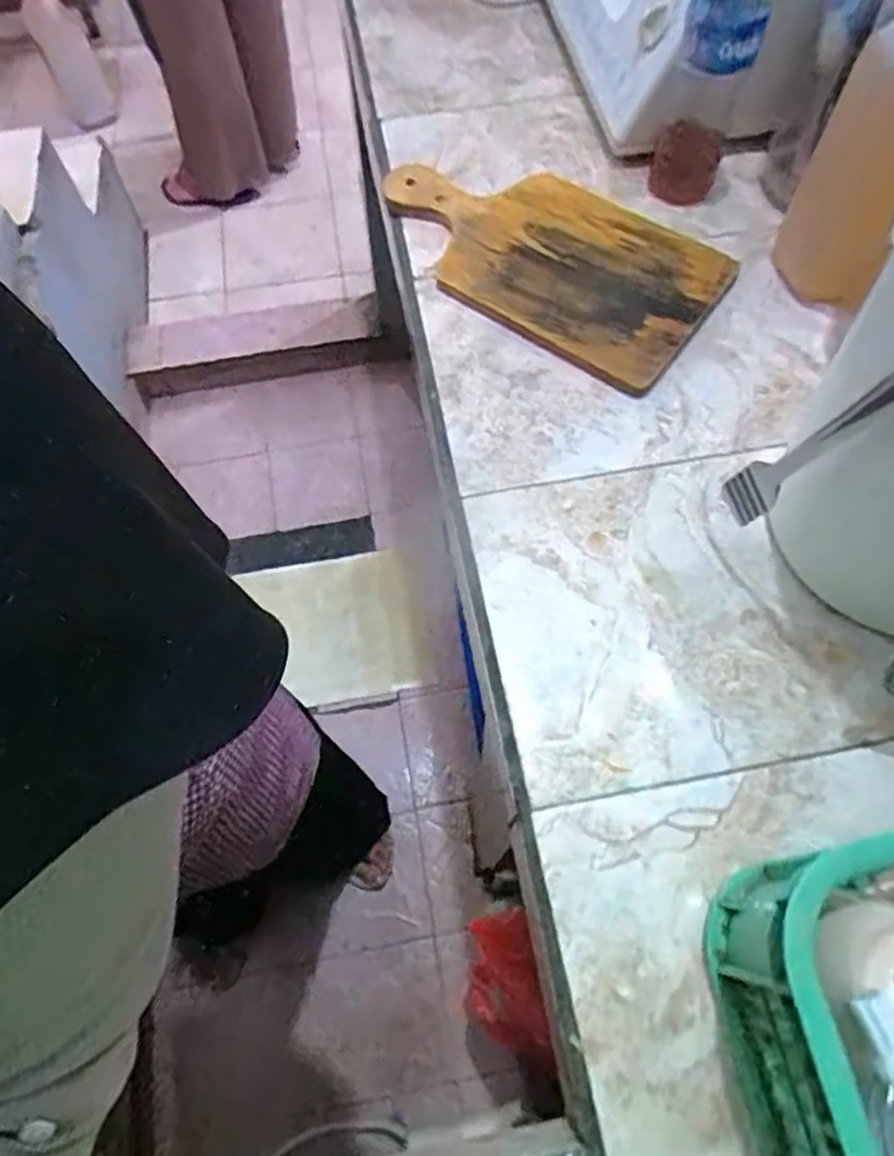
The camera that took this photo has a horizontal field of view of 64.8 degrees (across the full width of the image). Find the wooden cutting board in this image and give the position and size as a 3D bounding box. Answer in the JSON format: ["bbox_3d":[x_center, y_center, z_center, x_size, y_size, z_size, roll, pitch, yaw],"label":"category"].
[{"bbox_3d":[0.089,-0.323,0.685,0.351,0.027,0.179,38,71,17],"label":"wooden cutting board"}]

